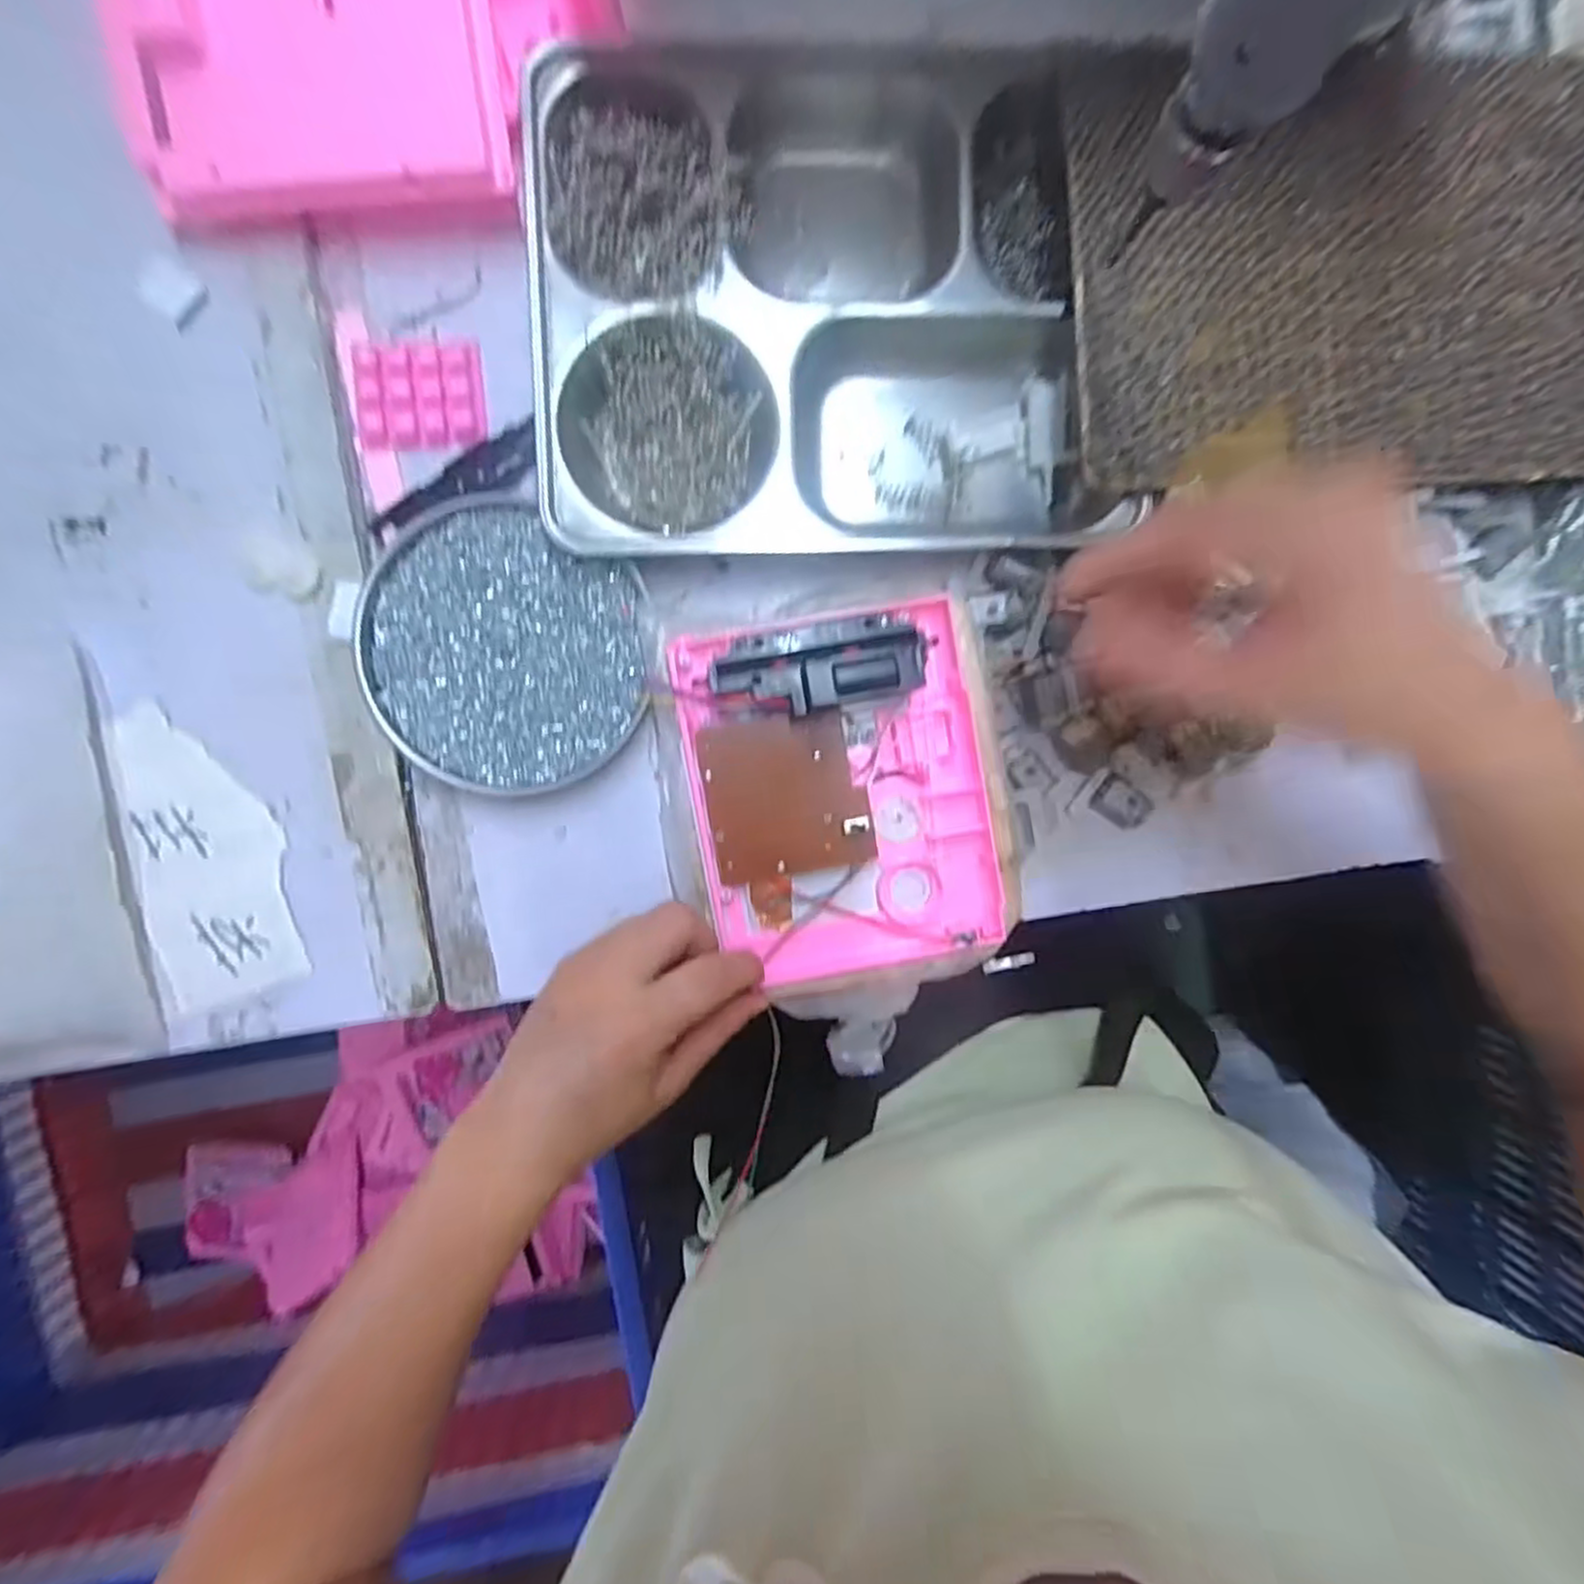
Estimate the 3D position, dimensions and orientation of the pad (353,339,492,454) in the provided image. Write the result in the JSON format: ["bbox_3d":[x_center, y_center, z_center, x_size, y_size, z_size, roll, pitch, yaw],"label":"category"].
[{"bbox_3d":[-0.178,-0.191,0.364,0.058,0.005,0.048,-6,94,-3],"label":"pad"}]

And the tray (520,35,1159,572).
[{"bbox_3d":[0.020,-0.223,0.354,0.272,0.030,0.221,-1,94,-3],"label":"tray"}]

